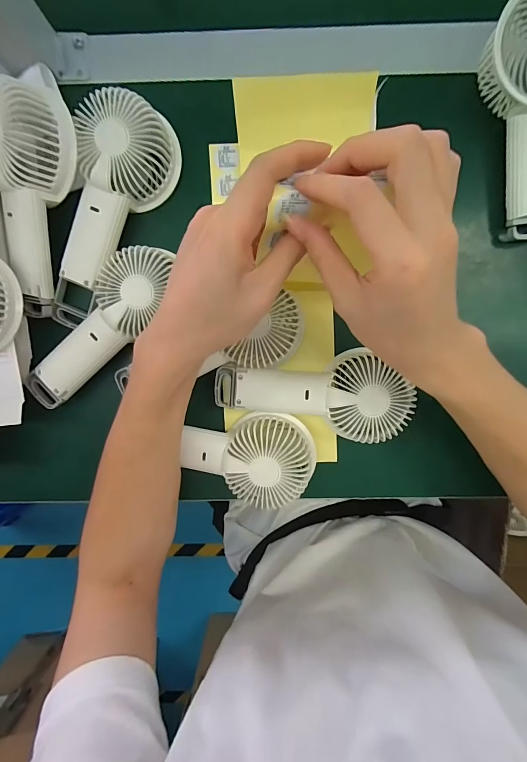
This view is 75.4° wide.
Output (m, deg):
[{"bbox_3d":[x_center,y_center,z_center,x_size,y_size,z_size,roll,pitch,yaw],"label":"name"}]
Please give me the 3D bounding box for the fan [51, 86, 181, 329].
[{"bbox_3d":[-0.135,-0.140,0.303,0.074,0.039,0.194,18,96,-1],"label":"fan"}]

